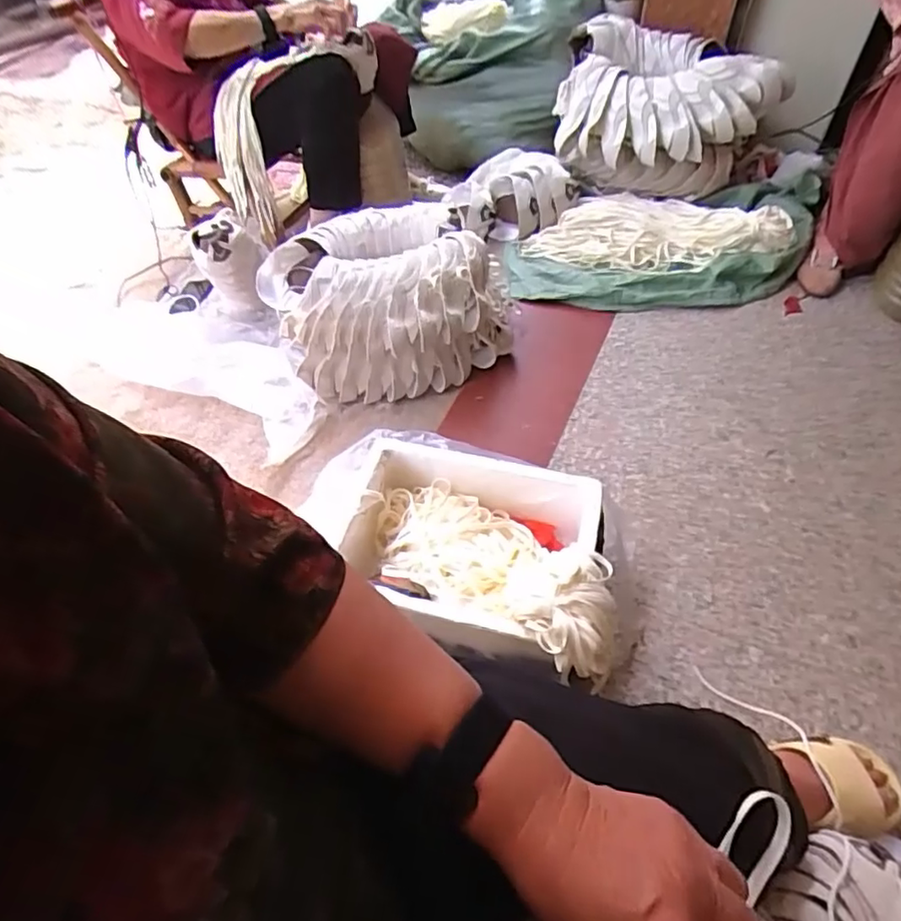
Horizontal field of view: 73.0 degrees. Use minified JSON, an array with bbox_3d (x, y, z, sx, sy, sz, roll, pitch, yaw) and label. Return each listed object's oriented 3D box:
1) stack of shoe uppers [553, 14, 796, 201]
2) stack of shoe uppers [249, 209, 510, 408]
[{"bbox_3d":[0.476,-0.822,1.492,0.269,0.289,0.510,-39,60,-24],"label":"stack of shoe uppers"},{"bbox_3d":[-0.141,-0.325,1.223,0.520,0.219,0.329,-4,54,2],"label":"stack of shoe uppers"}]

